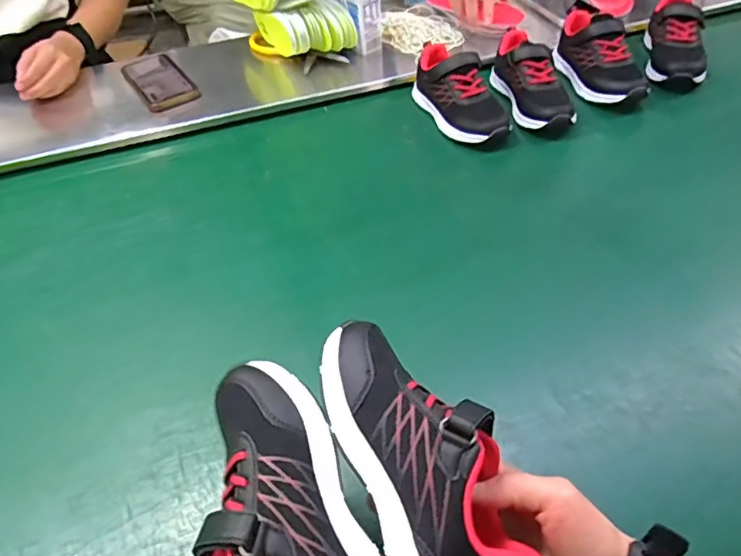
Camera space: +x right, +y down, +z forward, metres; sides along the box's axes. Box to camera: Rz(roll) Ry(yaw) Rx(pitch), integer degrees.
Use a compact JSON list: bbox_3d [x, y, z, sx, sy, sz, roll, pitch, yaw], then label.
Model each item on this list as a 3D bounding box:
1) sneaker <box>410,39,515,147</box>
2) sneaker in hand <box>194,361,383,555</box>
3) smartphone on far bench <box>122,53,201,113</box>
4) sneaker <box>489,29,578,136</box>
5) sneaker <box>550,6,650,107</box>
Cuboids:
[{"bbox_3d":[0.119,-0.259,0.748,0.081,0.069,0.185,-18,49,-11],"label":"sneaker"},{"bbox_3d":[-0.051,0.130,0.299,0.086,0.063,0.179,-20,61,-13],"label":"sneaker in hand"},{"bbox_3d":[-0.326,-0.304,0.831,0.078,0.017,0.149,-30,53,-15],"label":"smartphone on far bench"},{"bbox_3d":[0.231,-0.279,0.758,0.070,0.070,0.167,-10,48,-4],"label":"sneaker"},{"bbox_3d":[0.331,-0.328,0.786,0.073,0.087,0.186,-14,48,-7],"label":"sneaker"}]

